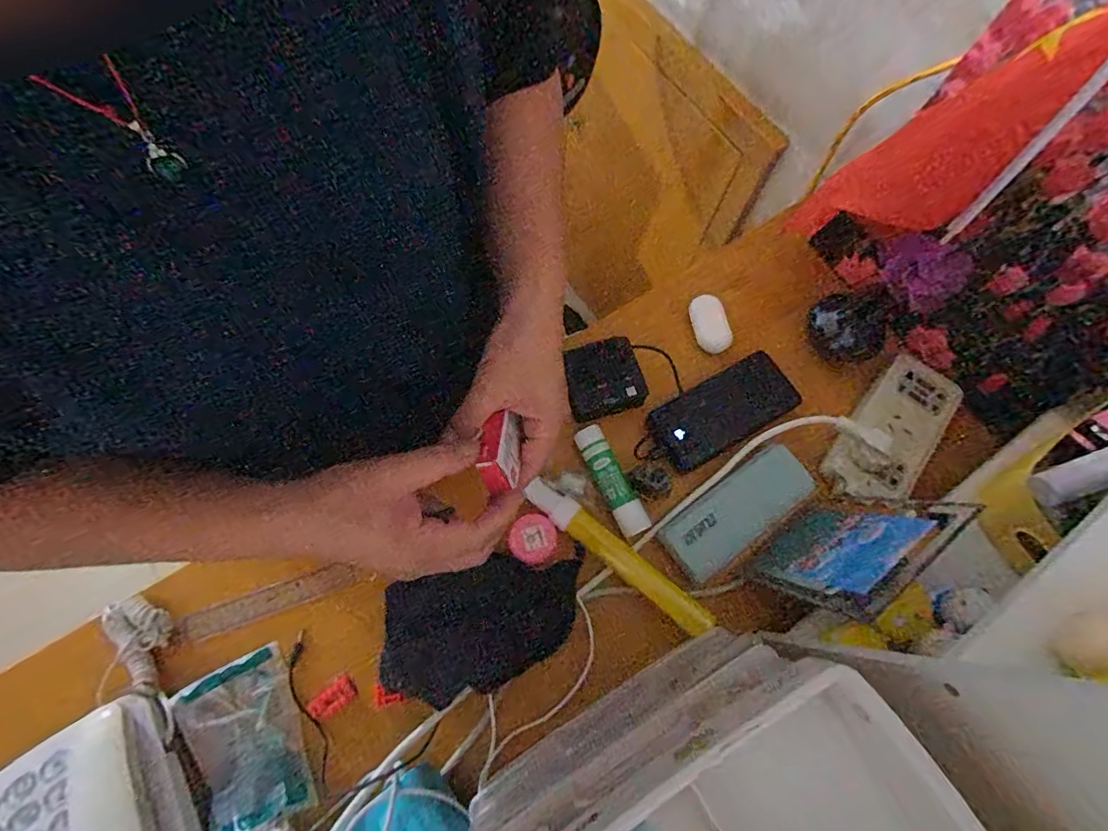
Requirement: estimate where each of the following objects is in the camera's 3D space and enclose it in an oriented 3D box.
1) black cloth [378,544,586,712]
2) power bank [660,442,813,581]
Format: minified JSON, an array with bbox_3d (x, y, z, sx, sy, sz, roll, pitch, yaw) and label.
[{"bbox_3d":[-0.056,0.177,0.438,0.178,0.019,0.101,-16,72,-8],"label":"black cloth"},{"bbox_3d":[0.176,0.090,0.485,0.153,0.030,0.057,-35,75,-14],"label":"power bank"}]

